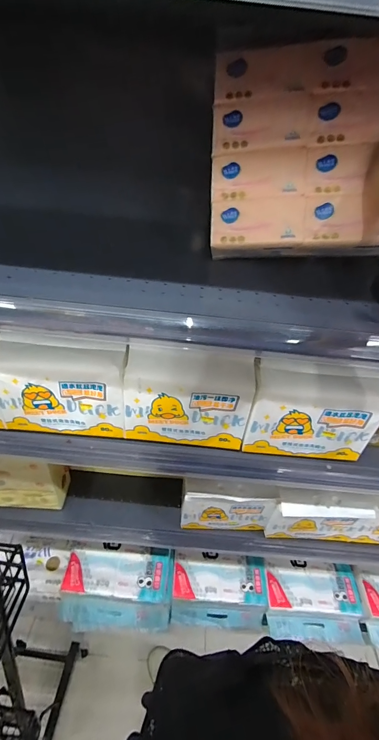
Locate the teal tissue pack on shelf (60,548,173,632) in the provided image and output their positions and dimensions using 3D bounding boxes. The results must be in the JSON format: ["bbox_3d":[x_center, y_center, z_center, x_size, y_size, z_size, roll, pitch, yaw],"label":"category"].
[{"bbox_3d":[-0.214,0.671,0.997,0.313,0.147,0.182,3,43,-4],"label":"teal tissue pack on shelf"}]

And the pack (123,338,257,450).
[{"bbox_3d":[-0.002,0.042,0.556,0.203,0.155,0.079,6,42,0],"label":"pack"}]

